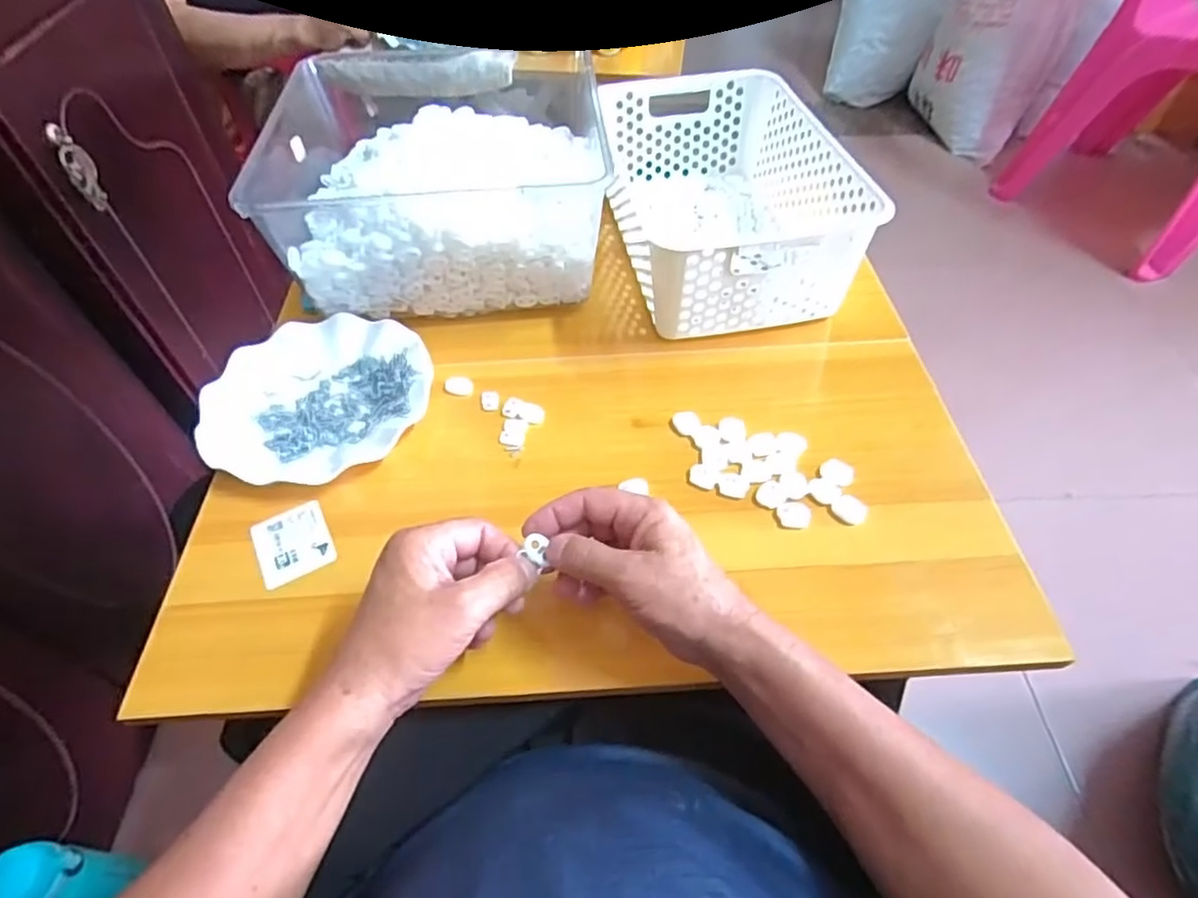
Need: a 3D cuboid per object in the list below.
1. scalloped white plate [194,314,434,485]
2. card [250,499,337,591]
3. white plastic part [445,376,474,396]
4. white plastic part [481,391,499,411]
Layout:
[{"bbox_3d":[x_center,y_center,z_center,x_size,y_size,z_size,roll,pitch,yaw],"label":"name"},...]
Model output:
[{"bbox_3d":[-0.237,-0.044,0.536,0.171,0.024,0.181,0,51,1],"label":"scalloped white plate"},{"bbox_3d":[-0.223,0.068,0.464,0.050,0.004,0.059,-24,58,-18],"label":"card"},{"bbox_3d":[-0.121,-0.055,0.551,0.024,0.006,0.017,16,53,13],"label":"white plastic part"},{"bbox_3d":[-0.092,-0.042,0.541,0.016,0.004,0.022,-6,51,-3],"label":"white plastic part"}]

